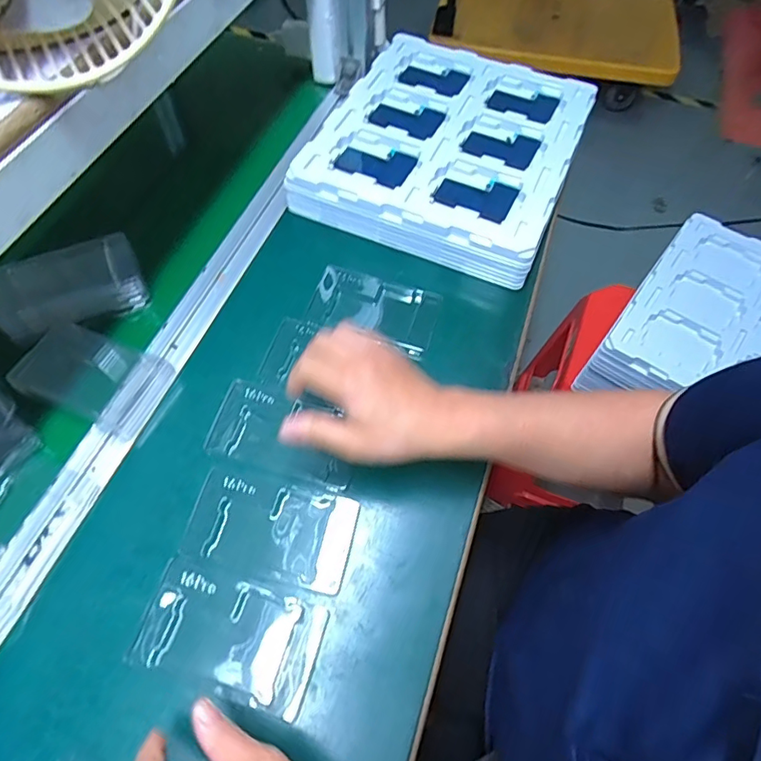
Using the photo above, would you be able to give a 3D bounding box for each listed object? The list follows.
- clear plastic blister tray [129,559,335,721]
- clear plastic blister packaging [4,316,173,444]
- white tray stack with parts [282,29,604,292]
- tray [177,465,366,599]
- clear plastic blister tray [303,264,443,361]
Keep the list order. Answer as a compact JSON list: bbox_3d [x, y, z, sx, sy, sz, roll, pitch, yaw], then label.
[{"bbox_3d":[-0.109,0.183,0.360,0.127,0.012,0.071,16,61,6],"label":"clear plastic blister tray"},{"bbox_3d":[-0.263,-0.004,0.456,0.126,0.018,0.076,22,62,10],"label":"clear plastic blister packaging"},{"bbox_3d":[0.085,-0.284,0.610,0.283,0.057,0.319,22,62,10],"label":"white tray stack with parts"},{"bbox_3d":[-0.086,0.117,0.399,0.127,0.010,0.071,13,60,5],"label":"tray"},{"bbox_3d":[-0.007,-0.074,0.513,0.127,0.023,0.078,18,61,8],"label":"clear plastic blister tray"}]

